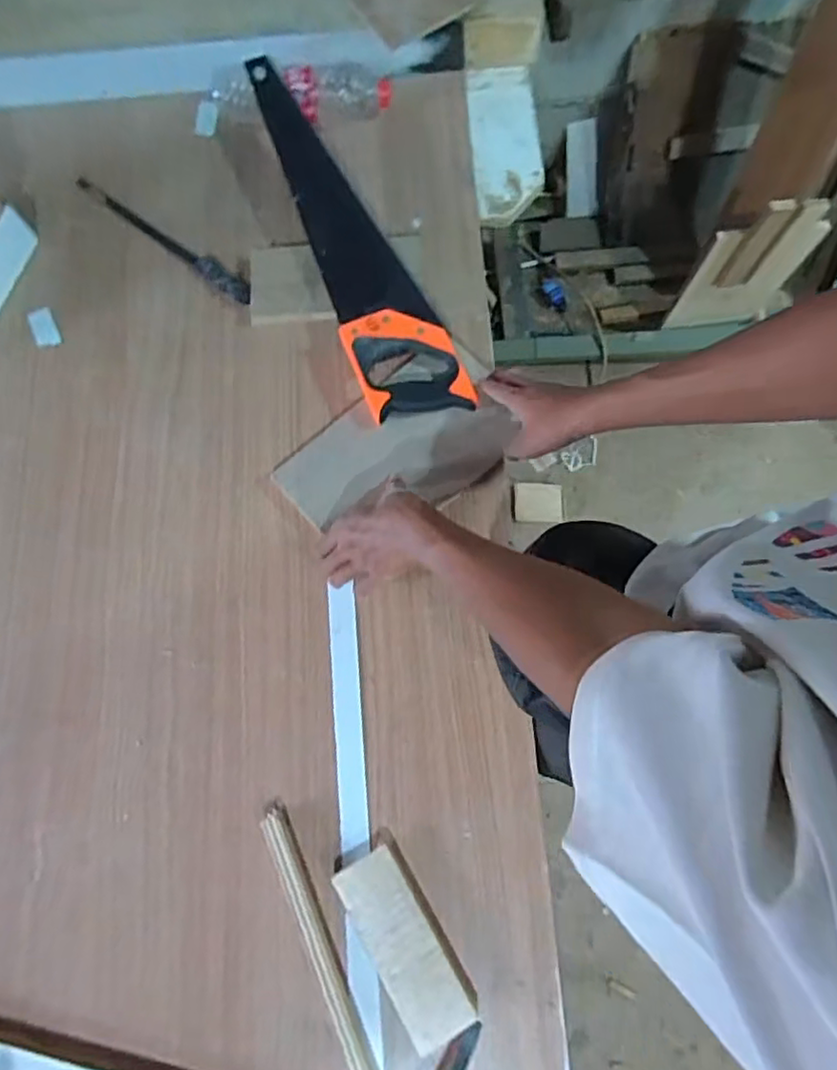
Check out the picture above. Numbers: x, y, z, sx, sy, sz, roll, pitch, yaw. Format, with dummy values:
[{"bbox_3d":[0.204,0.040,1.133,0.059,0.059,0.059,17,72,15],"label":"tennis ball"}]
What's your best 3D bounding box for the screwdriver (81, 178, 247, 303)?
[{"bbox_3d":[-0.319,-0.372,0.788,0.292,0.024,0.026,39,78,11],"label":"screwdriver"}]

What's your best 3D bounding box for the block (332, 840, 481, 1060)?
[{"bbox_3d":[-0.013,0.368,0.566,0.063,0.015,0.161,-32,75,-8],"label":"block"}]

